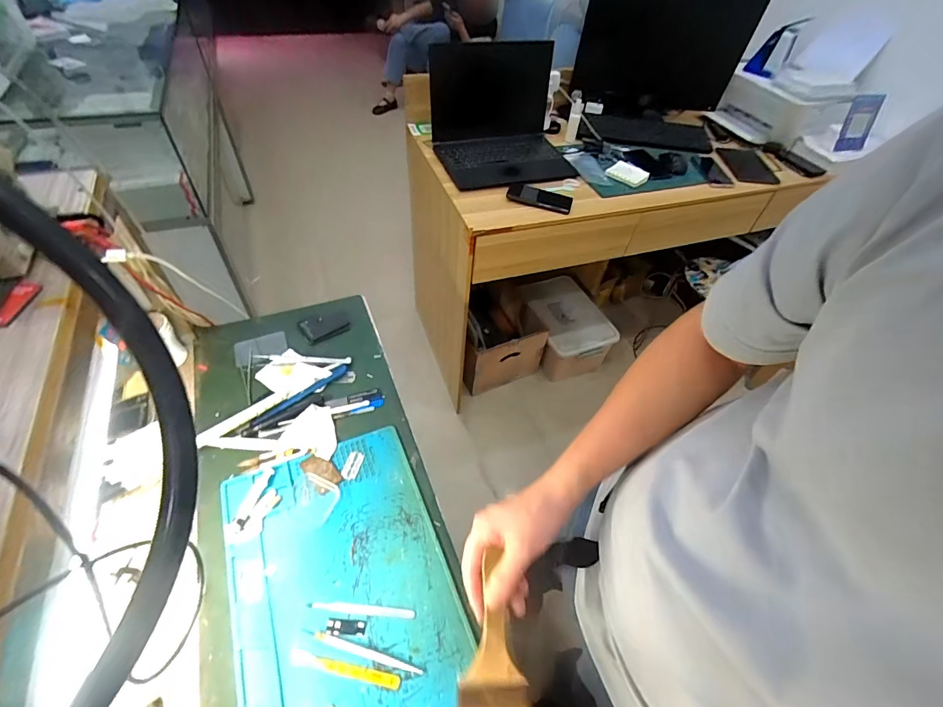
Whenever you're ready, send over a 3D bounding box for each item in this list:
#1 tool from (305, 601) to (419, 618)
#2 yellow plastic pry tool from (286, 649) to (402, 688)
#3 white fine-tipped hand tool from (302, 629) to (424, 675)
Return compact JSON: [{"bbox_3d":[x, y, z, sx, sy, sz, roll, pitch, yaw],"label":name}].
[{"bbox_3d":[-0.130,0.304,0.500,0.126,0.004,0.010,6,50,0],"label":"tool"},{"bbox_3d":[-0.139,0.346,0.461,0.123,0.005,0.013,11,50,4],"label":"yellow plastic pry tool"},{"bbox_3d":[-0.122,0.333,0.469,0.141,0.004,0.009,15,50,8],"label":"white fine-tipped hand tool"}]

